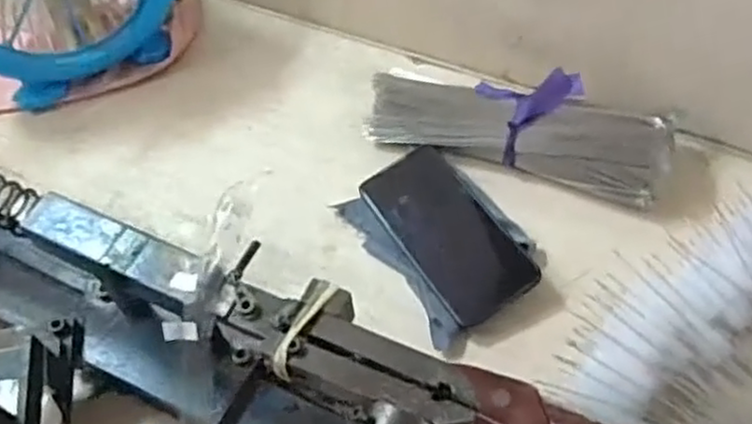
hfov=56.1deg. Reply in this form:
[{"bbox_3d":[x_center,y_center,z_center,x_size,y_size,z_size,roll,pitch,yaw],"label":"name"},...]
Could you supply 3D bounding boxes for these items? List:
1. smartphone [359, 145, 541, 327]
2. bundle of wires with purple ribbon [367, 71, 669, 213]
[{"bbox_3d":[0.057,0.015,0.583,0.077,0.013,0.156,-33,64,-7],"label":"smartphone"},{"bbox_3d":[0.120,-0.075,0.611,0.254,0.064,0.074,17,59,13],"label":"bundle of wires with purple ribbon"}]

